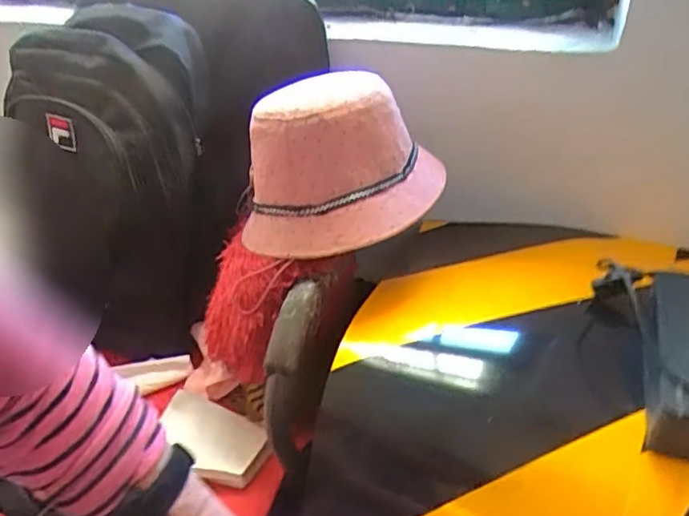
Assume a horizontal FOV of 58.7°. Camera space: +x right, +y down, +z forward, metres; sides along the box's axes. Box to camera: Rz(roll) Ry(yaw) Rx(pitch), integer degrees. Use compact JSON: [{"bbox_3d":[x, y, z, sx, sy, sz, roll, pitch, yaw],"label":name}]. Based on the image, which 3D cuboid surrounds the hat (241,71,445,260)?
[{"bbox_3d":[-0.005,-0.111,0.654,0.209,0.120,0.209,1,41,8],"label":"hat"}]

